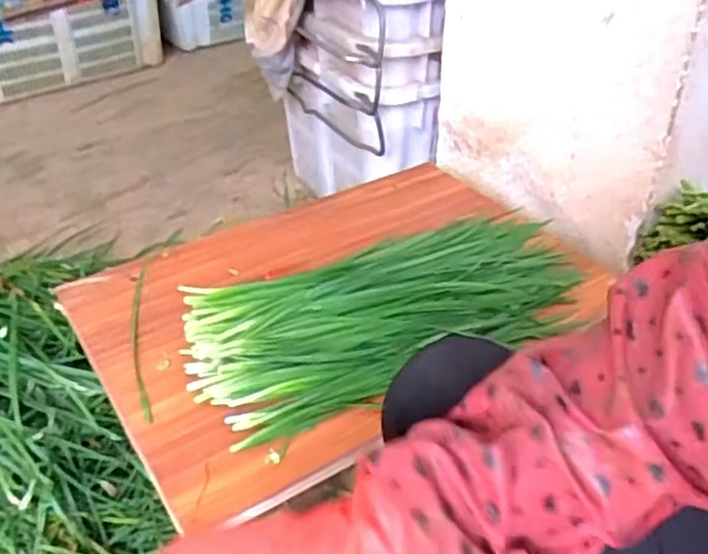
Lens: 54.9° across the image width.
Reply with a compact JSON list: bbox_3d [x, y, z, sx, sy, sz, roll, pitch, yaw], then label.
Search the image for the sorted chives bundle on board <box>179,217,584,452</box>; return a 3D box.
[{"bbox_3d":[0.043,0.011,0.725,0.450,0.061,0.217,-17,40,-20],"label":"sorted chives bundle on board"}]

